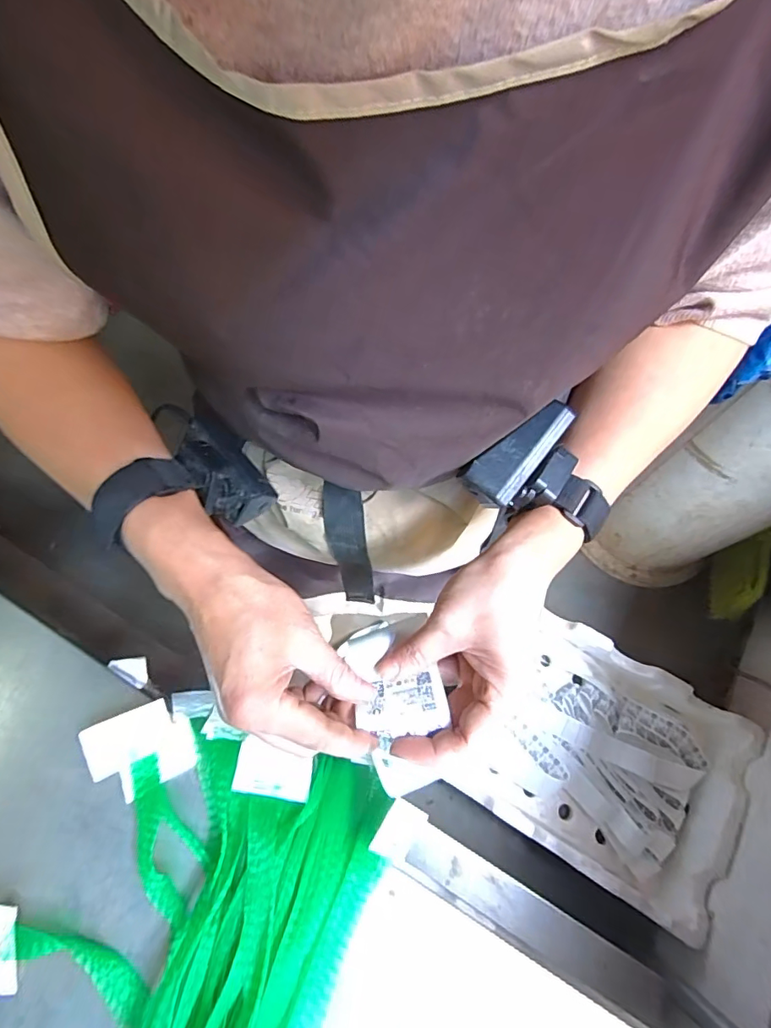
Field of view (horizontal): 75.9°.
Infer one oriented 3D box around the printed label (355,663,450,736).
[{"bbox_3d":[0.009,0.107,0.287,0.049,0.006,0.037,-6,46,4],"label":"printed label"}]

